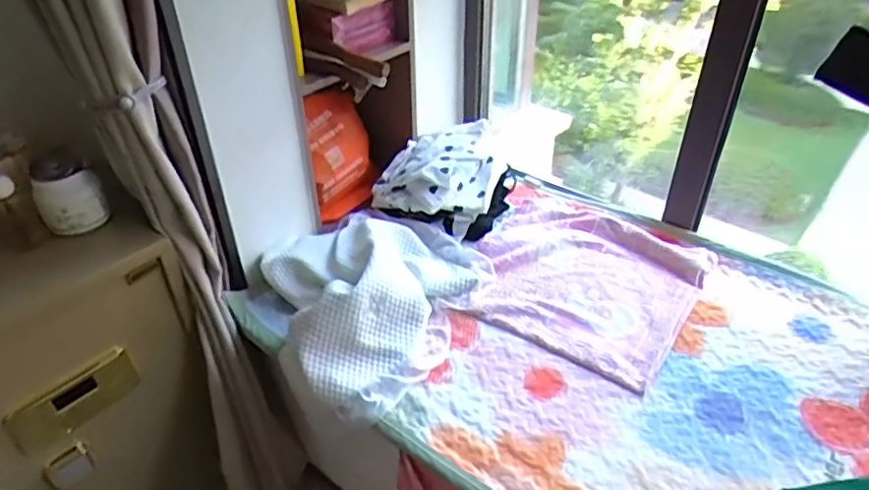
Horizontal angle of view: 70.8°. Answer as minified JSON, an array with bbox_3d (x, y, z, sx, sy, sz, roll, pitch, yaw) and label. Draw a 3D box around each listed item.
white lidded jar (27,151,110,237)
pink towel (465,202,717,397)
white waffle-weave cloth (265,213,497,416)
[{"bbox_3d":[-0.660,-0.091,1.103,0.102,0.128,0.093,-15,40,-22],"label":"white lidded jar"},{"bbox_3d":[0.319,0.059,1.366,0.479,0.043,0.467,24,44,28],"label":"pink towel"},{"bbox_3d":[-0.130,0.061,1.281,0.441,0.103,0.482,28,46,31],"label":"white waffle-weave cloth"}]

